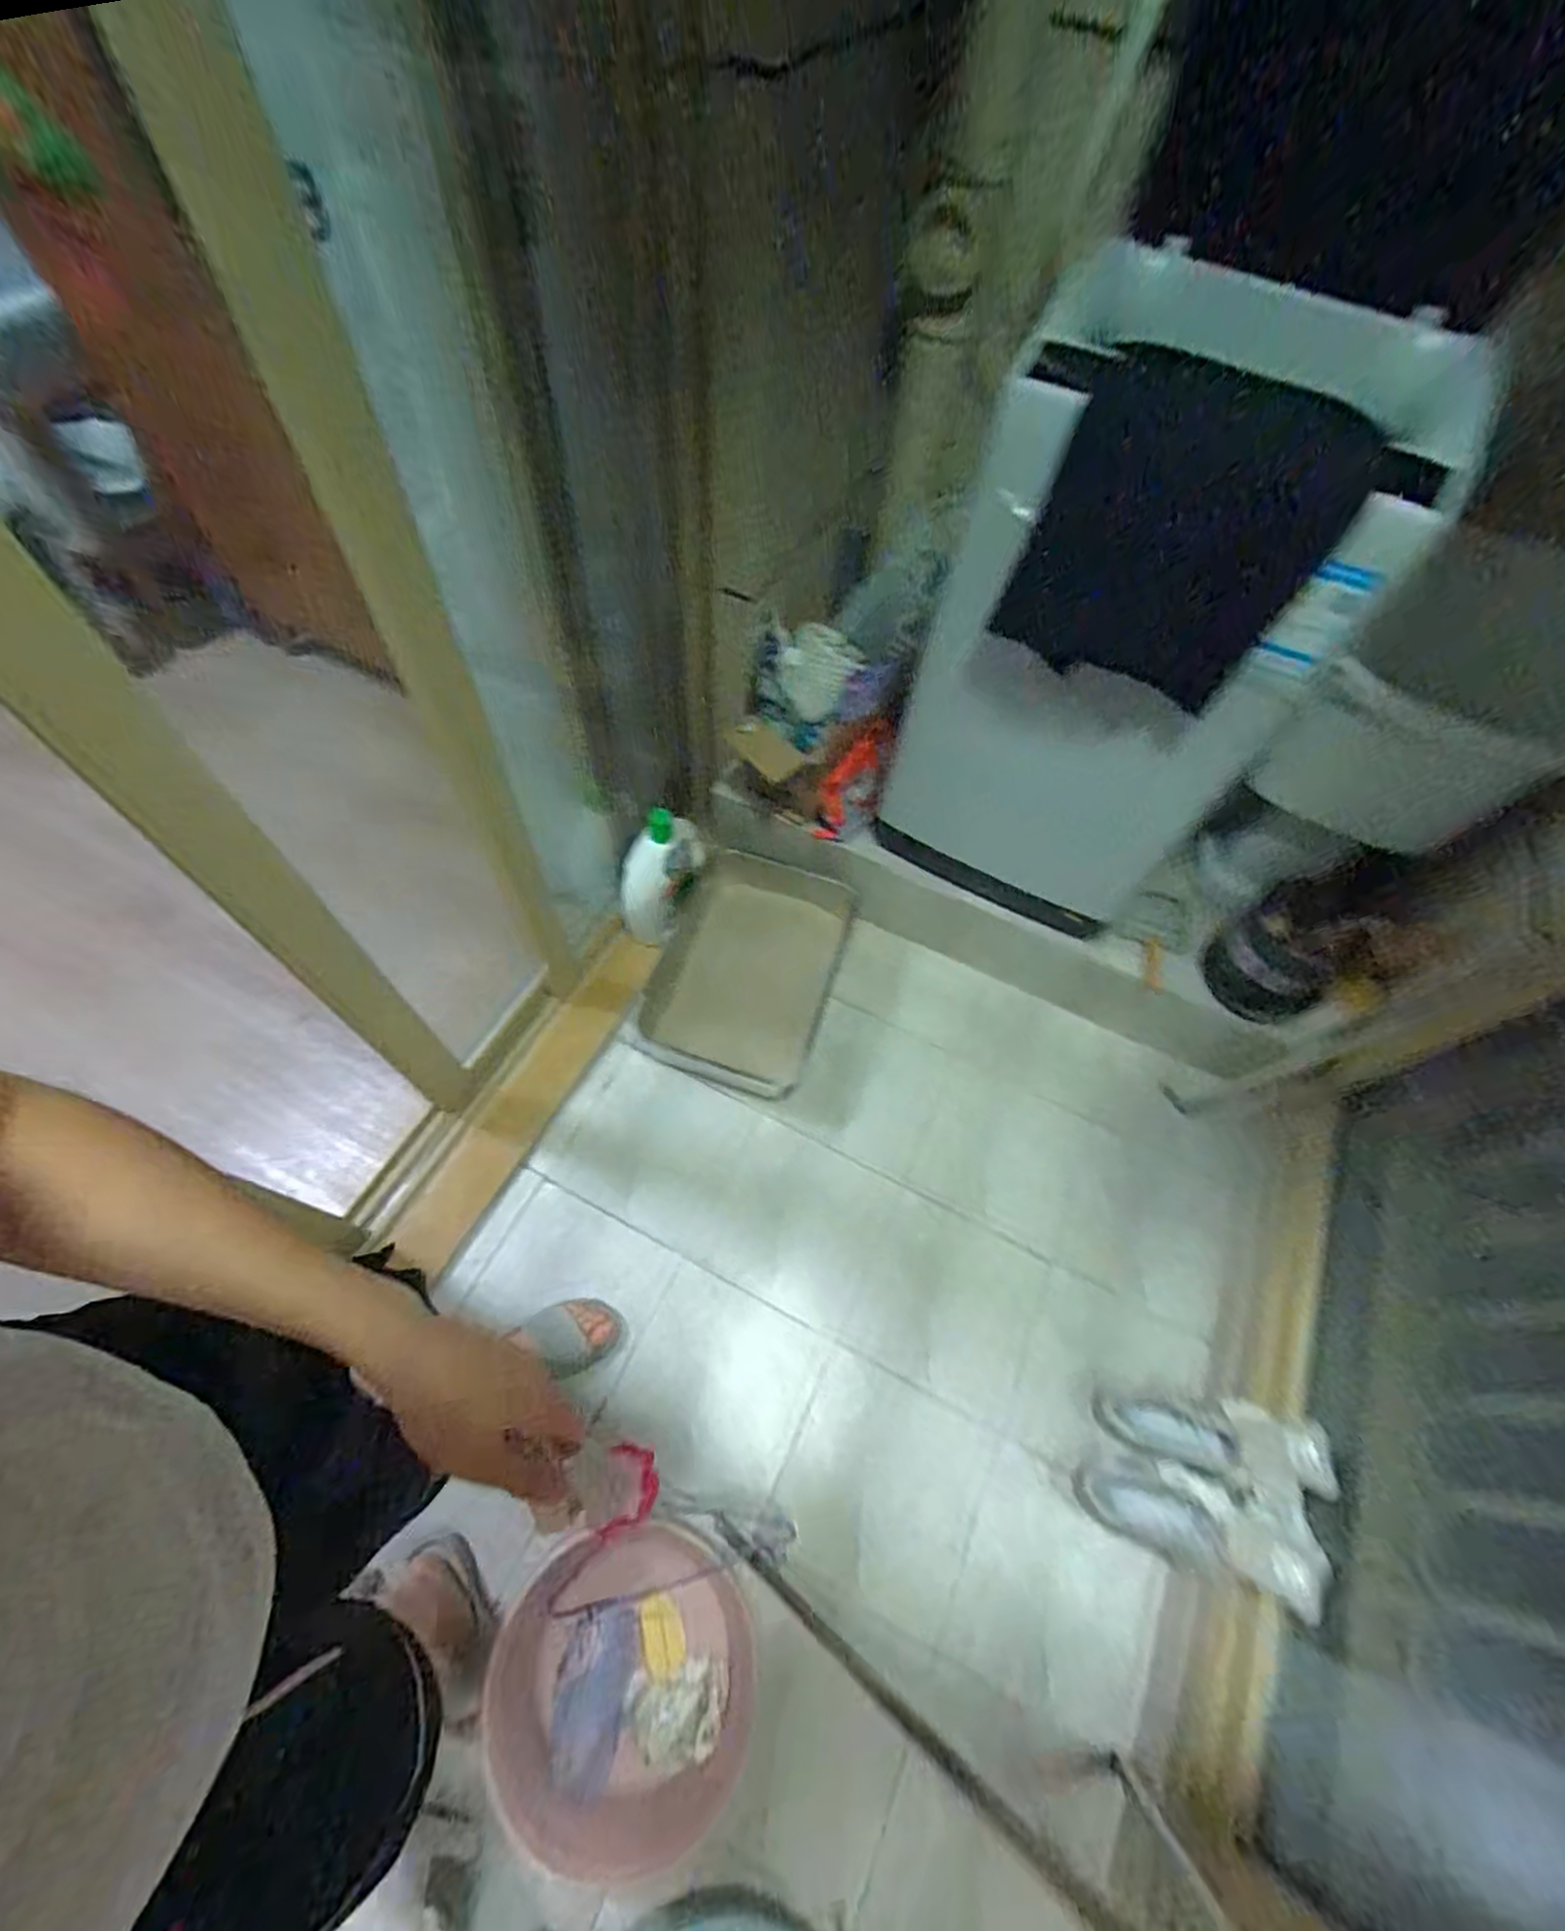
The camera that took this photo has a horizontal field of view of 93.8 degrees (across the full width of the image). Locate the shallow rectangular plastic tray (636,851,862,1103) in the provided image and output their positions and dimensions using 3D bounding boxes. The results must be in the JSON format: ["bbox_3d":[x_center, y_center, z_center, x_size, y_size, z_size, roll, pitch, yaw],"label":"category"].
[{"bbox_3d":[-0.082,0.007,1.554,0.371,0.068,0.480,17,74,9],"label":"shallow rectangular plastic tray"}]

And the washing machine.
[{"bbox_3d":[0.526,-0.499,1.191,0.495,0.869,0.475,28,64,11],"label":"washing machine"}]

